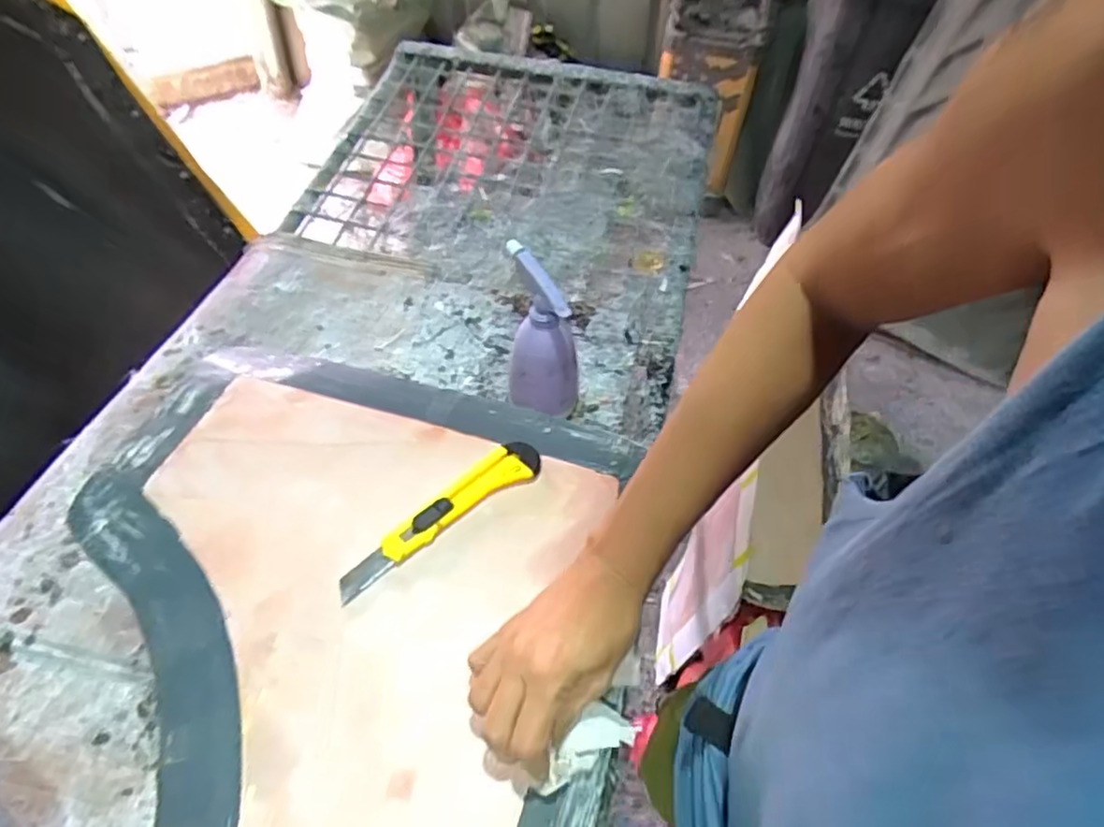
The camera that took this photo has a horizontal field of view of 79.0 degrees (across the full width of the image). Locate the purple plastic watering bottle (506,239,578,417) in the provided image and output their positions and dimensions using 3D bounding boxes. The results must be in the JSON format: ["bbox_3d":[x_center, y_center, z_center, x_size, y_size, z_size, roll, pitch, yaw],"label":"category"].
[{"bbox_3d":[-0.009,-0.080,0.717,0.078,0.180,0.077,2,51,-2],"label":"purple plastic watering bottle"}]

